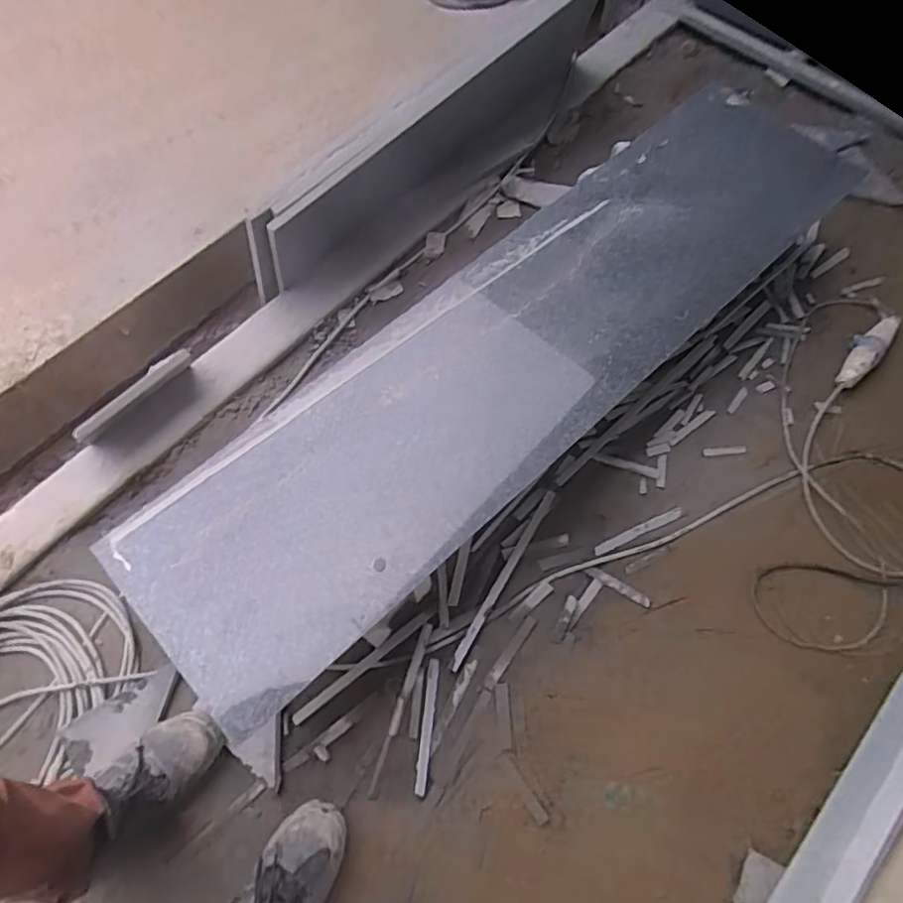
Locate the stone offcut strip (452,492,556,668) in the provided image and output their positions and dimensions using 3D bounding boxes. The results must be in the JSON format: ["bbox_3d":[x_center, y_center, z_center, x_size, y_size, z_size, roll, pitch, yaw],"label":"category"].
[{"bbox_3d":[0.098,0.225,1.103,0.018,0.009,0.371,28,69,13],"label":"stone offcut strip"}]

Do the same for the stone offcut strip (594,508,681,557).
[{"bbox_3d":[0.349,0.149,1.134,0.187,0.004,0.019,-23,87,-12],"label":"stone offcut strip"}]

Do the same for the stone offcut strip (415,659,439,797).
[{"bbox_3d":[-0.041,0.453,1.007,0.018,0.010,0.203,5,65,3],"label":"stone offcut strip"}]

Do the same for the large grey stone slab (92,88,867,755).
[{"bbox_3d":[0.123,-0.207,1.093,1.501,0.045,0.425,-40,71,-16],"label":"large grey stone slab"}]

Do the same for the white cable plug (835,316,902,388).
[{"bbox_3d":[0.876,-0.217,1.280,0.067,0.029,0.236,39,71,17],"label":"white cable plug"}]

